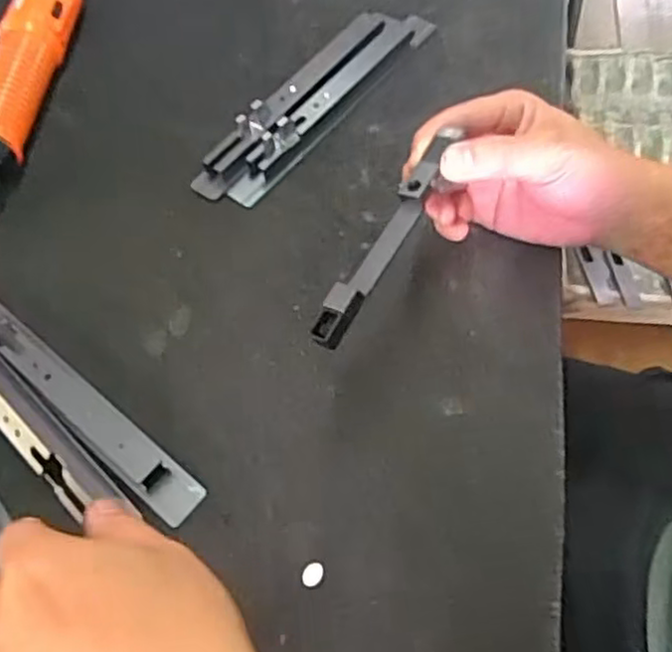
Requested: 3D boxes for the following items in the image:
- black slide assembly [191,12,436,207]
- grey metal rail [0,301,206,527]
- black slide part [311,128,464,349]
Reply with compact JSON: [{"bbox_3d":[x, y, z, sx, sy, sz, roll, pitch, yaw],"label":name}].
[{"bbox_3d":[-0.014,-0.172,0.503,0.054,0.023,0.220,34,69,18],"label":"black slide assembly"},{"bbox_3d":[-0.161,0.038,0.406,0.212,0.013,0.025,37,70,19],"label":"grey metal rail"},{"bbox_3d":[0.027,-0.048,0.357,0.017,0.009,0.136,28,75,16],"label":"black slide part"}]

